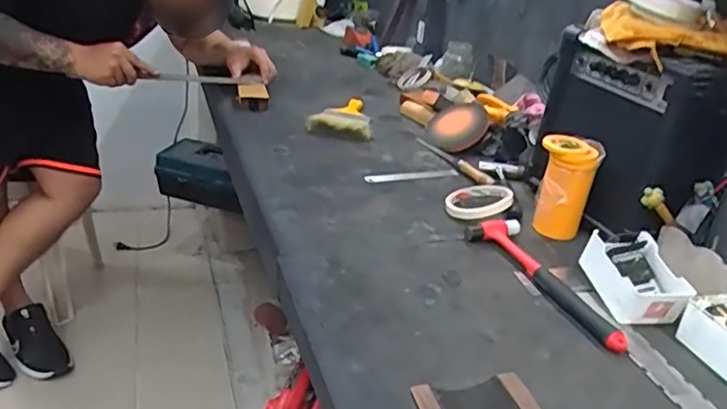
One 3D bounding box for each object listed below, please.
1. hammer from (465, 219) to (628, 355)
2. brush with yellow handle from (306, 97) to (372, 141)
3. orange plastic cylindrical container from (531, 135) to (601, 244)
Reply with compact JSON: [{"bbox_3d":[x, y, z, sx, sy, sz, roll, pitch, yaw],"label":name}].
[{"bbox_3d":[0.222,0.088,0.711,0.074,0.022,0.250,-9,30,-26],"label":"hammer"},{"bbox_3d":[-0.046,-0.164,1.147,0.118,0.035,0.155,4,27,-3],"label":"brush with yellow handle"},{"bbox_3d":[0.274,-0.022,0.819,0.071,0.131,0.062,18,30,22],"label":"orange plastic cylindrical container"}]

